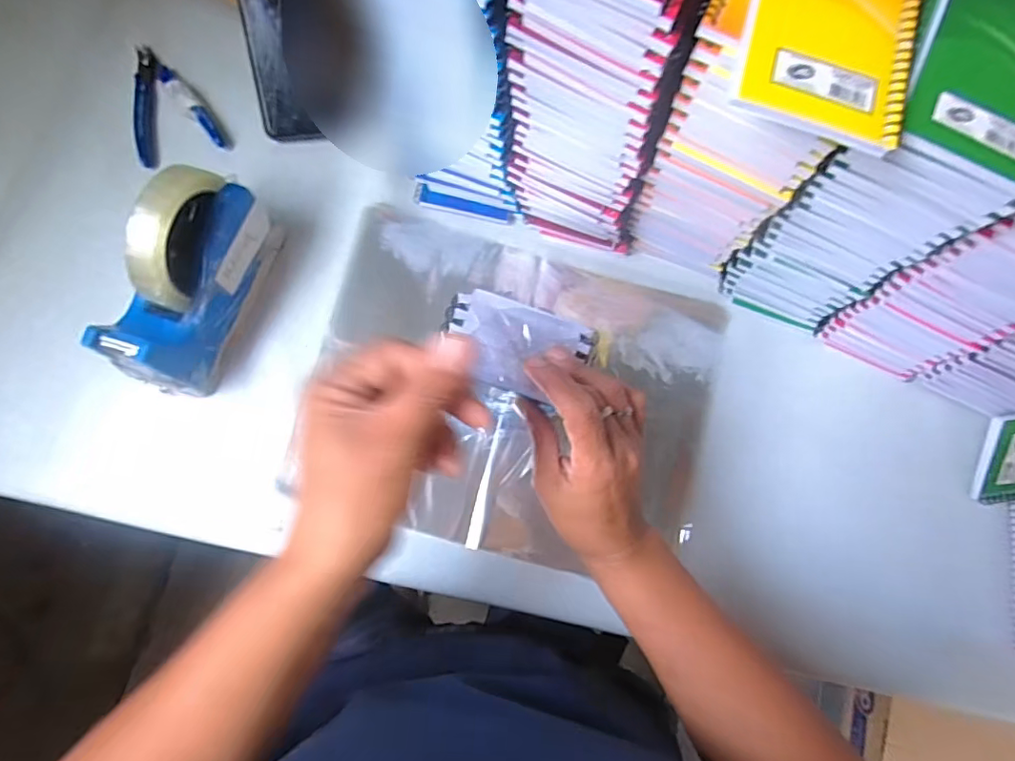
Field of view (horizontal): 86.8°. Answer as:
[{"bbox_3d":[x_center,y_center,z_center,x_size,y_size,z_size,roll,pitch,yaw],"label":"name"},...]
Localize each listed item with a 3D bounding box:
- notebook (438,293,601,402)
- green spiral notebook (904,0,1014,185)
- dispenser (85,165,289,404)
[{"bbox_3d":[0.004,-0.022,0.334,0.092,0.007,0.056,22,80,-1],"label":"notebook"},{"bbox_3d":[0.262,-0.165,0.283,0.080,0.010,0.131,27,79,2],"label":"green spiral notebook"},{"bbox_3d":[-0.239,-0.074,0.399,0.054,0.121,0.158,19,79,0],"label":"dispenser"}]

